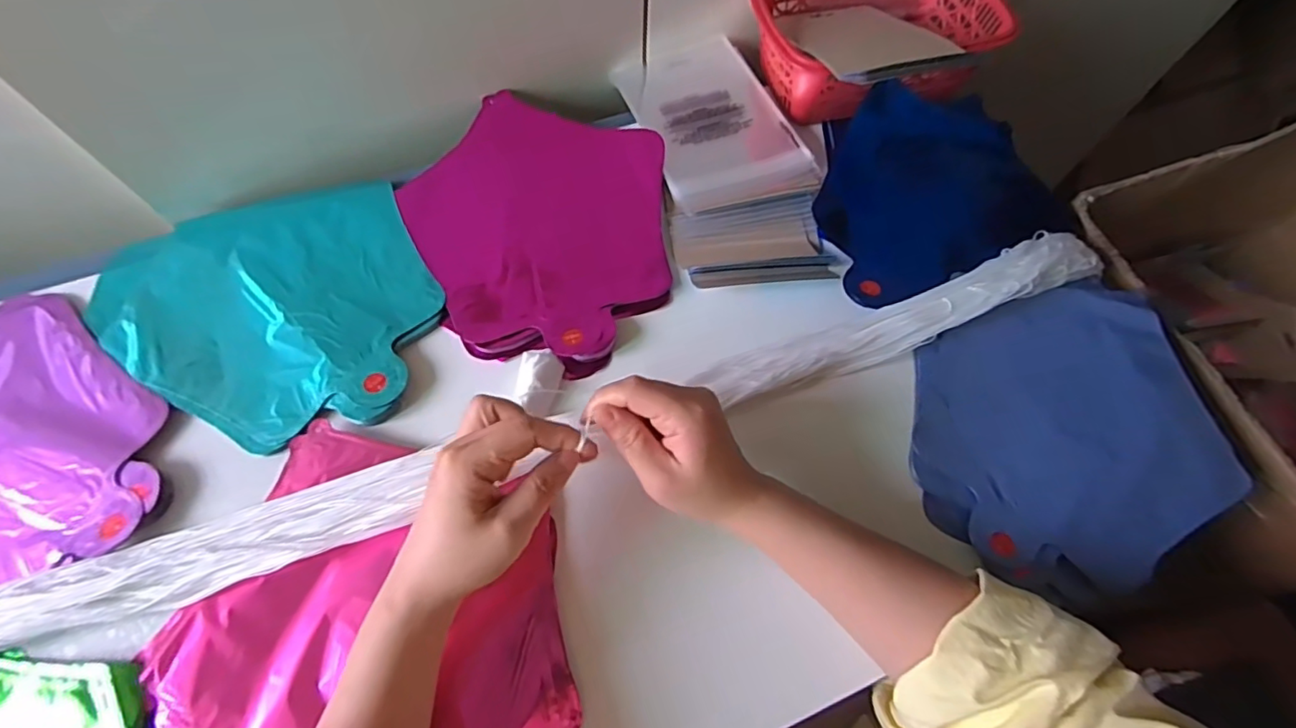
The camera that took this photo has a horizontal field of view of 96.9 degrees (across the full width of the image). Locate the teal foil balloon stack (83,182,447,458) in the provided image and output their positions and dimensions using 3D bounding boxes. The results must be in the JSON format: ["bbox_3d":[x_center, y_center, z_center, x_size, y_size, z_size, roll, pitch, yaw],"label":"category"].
[{"bbox_3d":[-0.282,-0.039,0.429,0.231,0.008,0.213,-19,67,-9],"label":"teal foil balloon stack"}]

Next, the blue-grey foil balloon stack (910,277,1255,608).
[{"bbox_3d":[0.306,0.046,0.417,0.249,0.020,0.194,-27,69,-14],"label":"blue-grey foil balloon stack"}]

